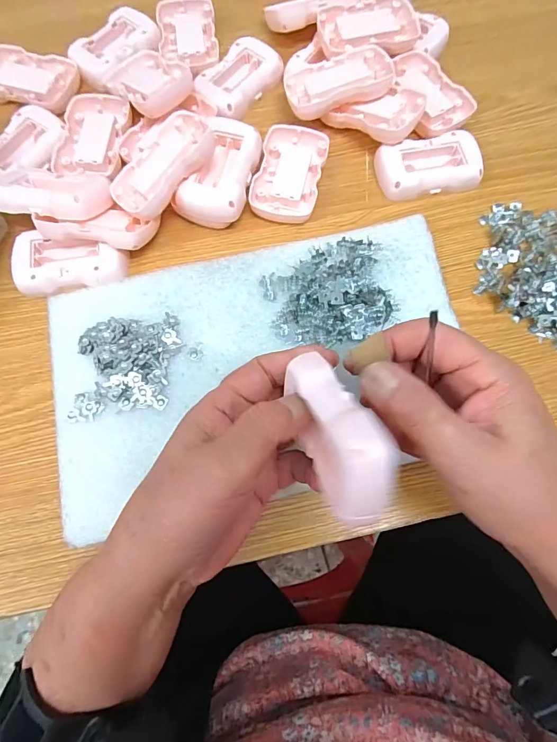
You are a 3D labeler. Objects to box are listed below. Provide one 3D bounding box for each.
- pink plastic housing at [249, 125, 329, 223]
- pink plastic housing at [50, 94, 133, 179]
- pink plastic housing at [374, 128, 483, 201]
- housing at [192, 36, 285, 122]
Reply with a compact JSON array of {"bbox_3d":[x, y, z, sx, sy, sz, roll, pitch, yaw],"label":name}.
[{"bbox_3d":[0.010,-0.169,0.348,0.054,0.018,0.084,12,74,4],"label":"pink plastic housing"},{"bbox_3d":[-0.160,-0.209,0.356,0.057,0.013,0.082,3,74,1],"label":"pink plastic housing"},{"bbox_3d":[0.129,-0.175,0.348,0.082,0.020,0.047,-12,74,-3],"label":"pink plastic housing"},{"bbox_3d":[-0.038,-0.268,0.378,0.050,0.024,0.083,38,77,10],"label":"housing"}]

